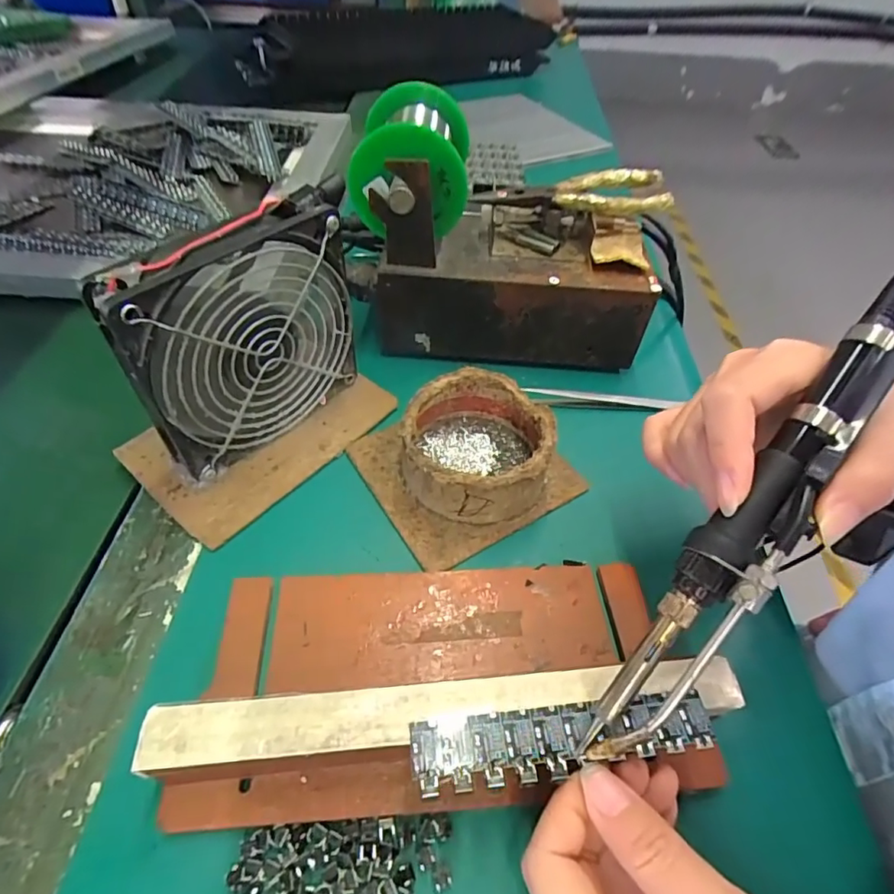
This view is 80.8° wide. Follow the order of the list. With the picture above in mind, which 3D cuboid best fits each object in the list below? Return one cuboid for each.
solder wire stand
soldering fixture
[{"bbox_3d":[0.044,-0.118,0.354,0.181,0.115,0.063,4,49,0],"label":"solder wire stand"},{"bbox_3d":[0.003,0.090,0.220,0.221,0.041,0.104,-1,49,-4],"label":"soldering fixture"}]

